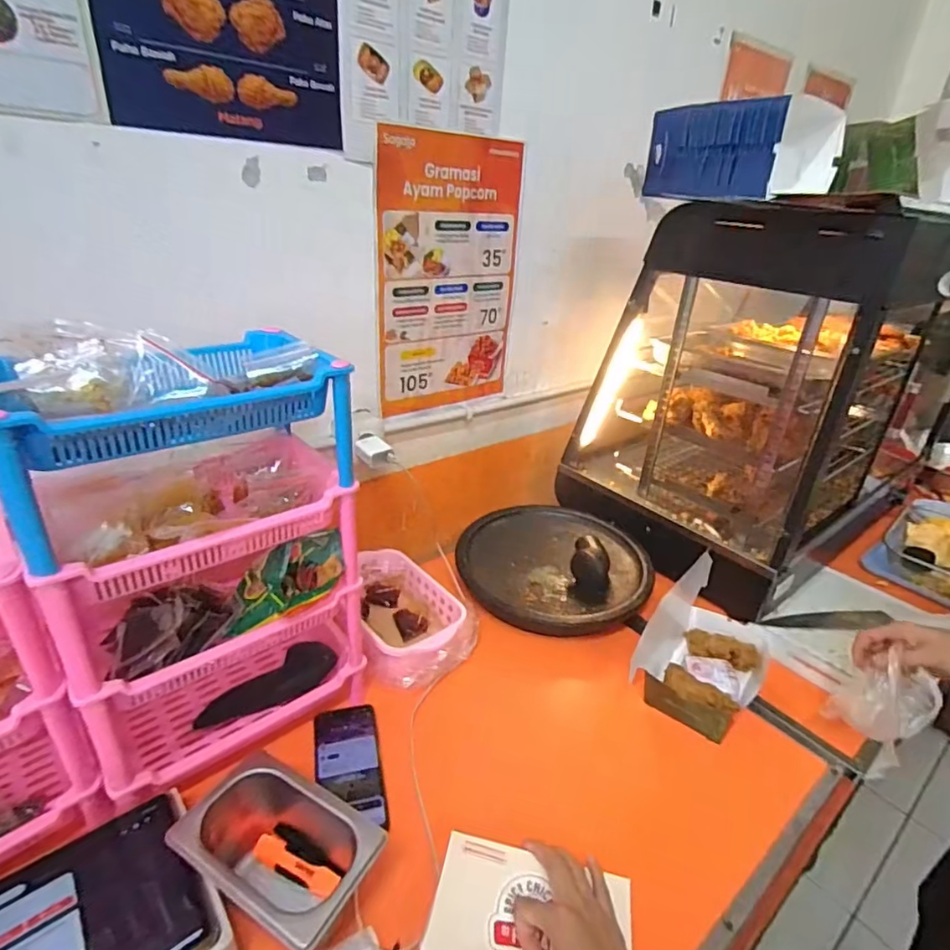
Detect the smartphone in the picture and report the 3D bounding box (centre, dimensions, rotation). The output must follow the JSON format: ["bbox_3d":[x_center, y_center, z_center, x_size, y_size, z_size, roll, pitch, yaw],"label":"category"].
[{"bbox_3d":[-0.154,0.352,0.676,0.076,0.016,0.176,-2,24,-16],"label":"smartphone"}]

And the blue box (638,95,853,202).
[{"bbox_3d":[0.379,-0.458,0.779,0.185,0.120,0.187,-19,35,-37],"label":"blue box"}]

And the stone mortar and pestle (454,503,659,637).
[{"bbox_3d":[0.142,0.157,1.008,0.332,0.064,0.330,3,27,-2],"label":"stone mortar and pestle"}]

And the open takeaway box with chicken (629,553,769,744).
[{"bbox_3d":[0.338,0.250,0.795,0.138,0.124,0.214,23,33,33],"label":"open takeaway box with chicken"}]

